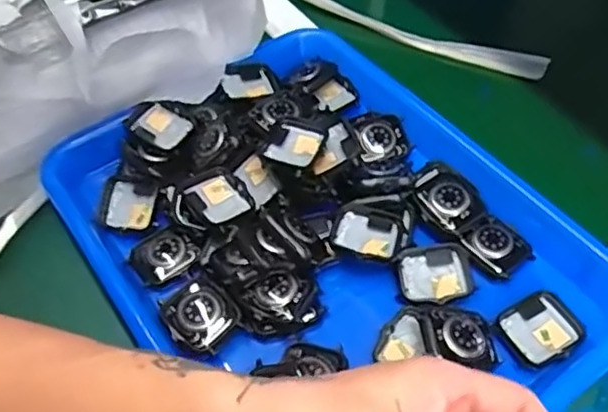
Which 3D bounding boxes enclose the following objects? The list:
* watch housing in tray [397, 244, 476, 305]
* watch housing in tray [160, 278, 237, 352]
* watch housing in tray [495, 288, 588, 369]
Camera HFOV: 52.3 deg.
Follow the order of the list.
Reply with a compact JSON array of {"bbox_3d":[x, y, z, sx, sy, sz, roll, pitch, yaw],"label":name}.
[{"bbox_3d":[0.080,0.043,0.379,0.044,0.010,0.040,-12,53,-7],"label":"watch housing in tray"},{"bbox_3d":[-0.061,0.065,0.363,0.036,0.014,0.041,-36,59,-23],"label":"watch housing in tray"},{"bbox_3d":[0.138,0.070,0.356,0.047,0.006,0.038,-28,56,-18],"label":"watch housing in tray"}]

